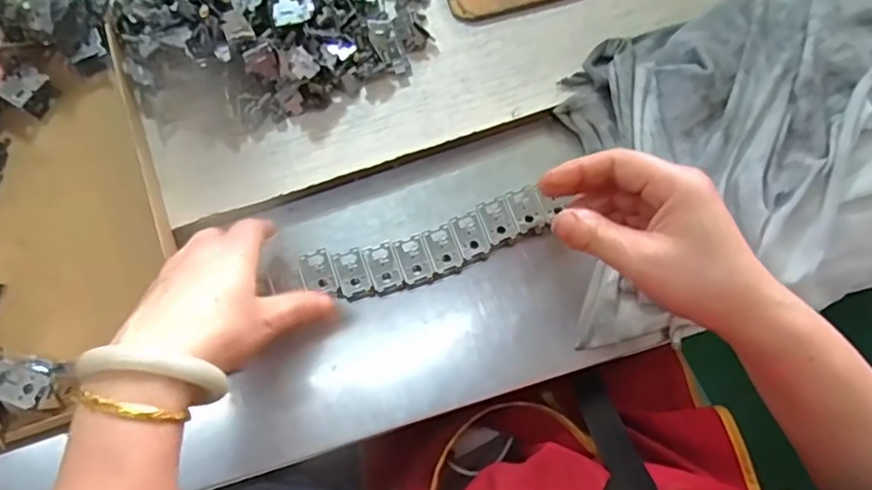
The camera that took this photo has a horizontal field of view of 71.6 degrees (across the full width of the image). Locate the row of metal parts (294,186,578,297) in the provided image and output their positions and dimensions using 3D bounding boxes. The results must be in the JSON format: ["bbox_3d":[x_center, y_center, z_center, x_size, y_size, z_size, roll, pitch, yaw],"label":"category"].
[{"bbox_3d":[-0.001,0.001,0.442,0.189,0.007,0.045,-18,75,-2],"label":"row of metal parts"}]

